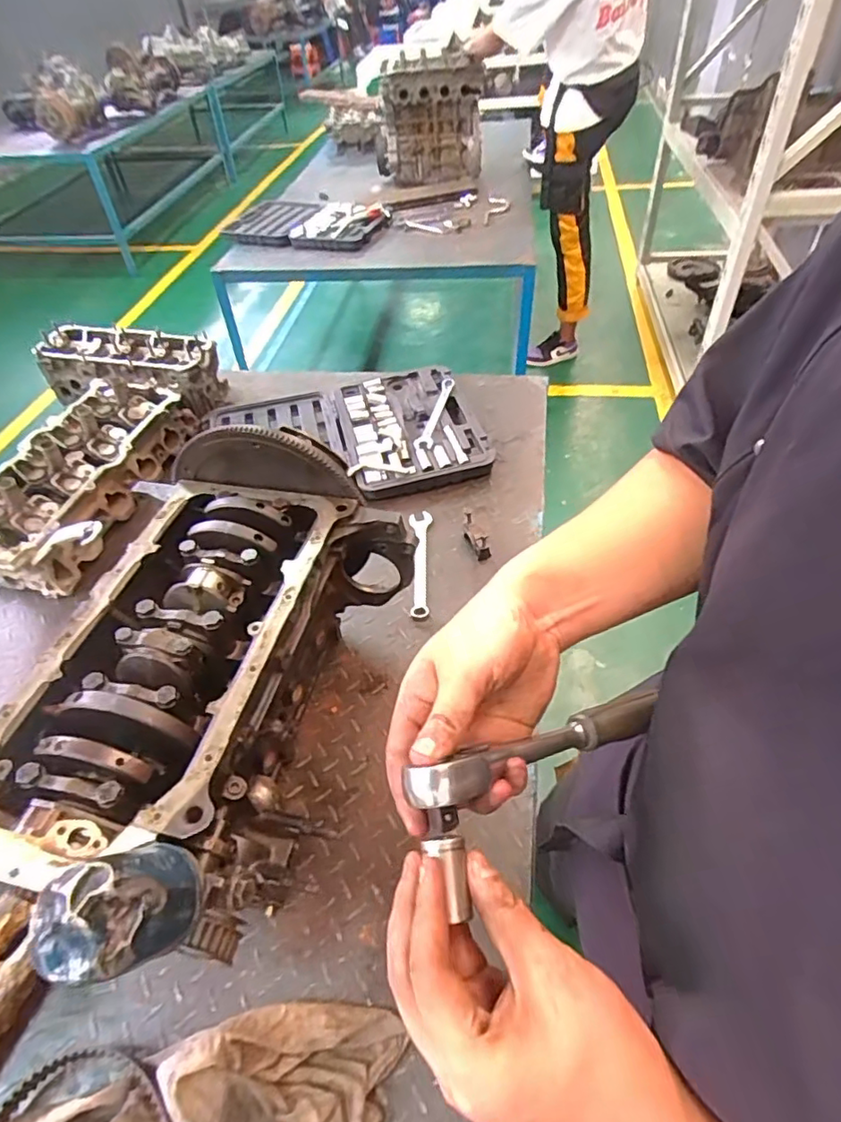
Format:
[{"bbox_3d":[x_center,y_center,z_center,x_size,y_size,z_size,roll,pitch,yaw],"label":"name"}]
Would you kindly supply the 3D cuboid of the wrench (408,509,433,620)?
[{"bbox_3d":[0.003,0.000,1.030,0.040,0.020,0.248,-3,47,1],"label":"wrench"}]

